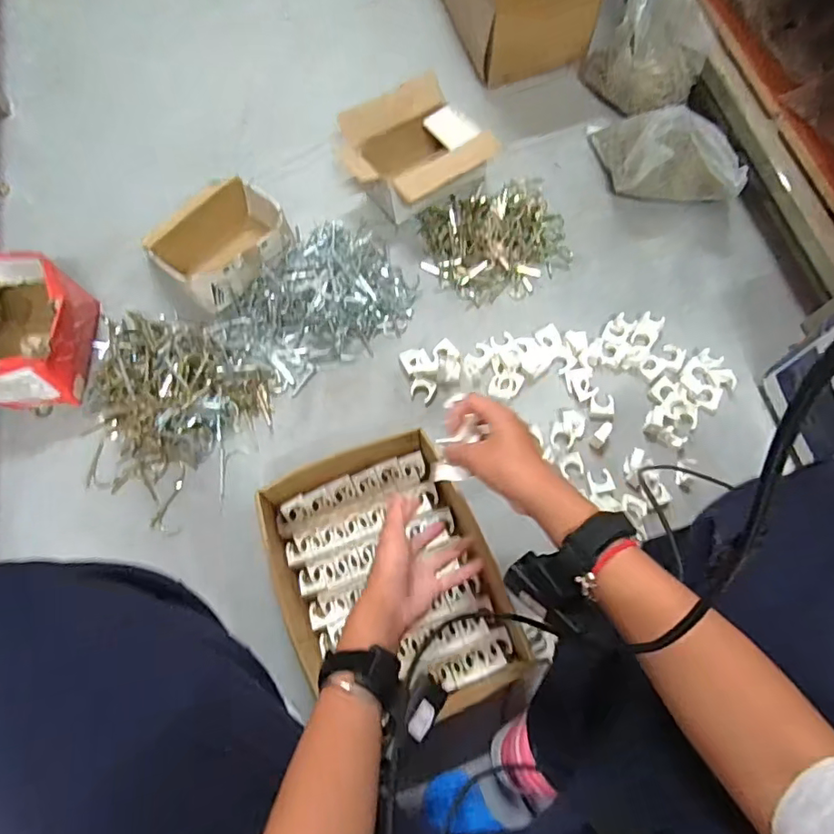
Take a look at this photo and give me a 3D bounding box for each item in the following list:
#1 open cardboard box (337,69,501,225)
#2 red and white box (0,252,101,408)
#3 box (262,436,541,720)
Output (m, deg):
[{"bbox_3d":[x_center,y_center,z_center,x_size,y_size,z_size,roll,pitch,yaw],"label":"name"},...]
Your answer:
[{"bbox_3d":[-0.008,-0.414,0.876,0.213,0.105,0.194,-36,74,-10],"label":"open cardboard box"},{"bbox_3d":[-0.543,-0.121,0.773,0.150,0.121,0.199,-5,71,0],"label":"red and white box"},{"bbox_3d":[-0.037,0.190,0.651,0.217,0.087,0.297,-25,72,-7],"label":"box"}]

